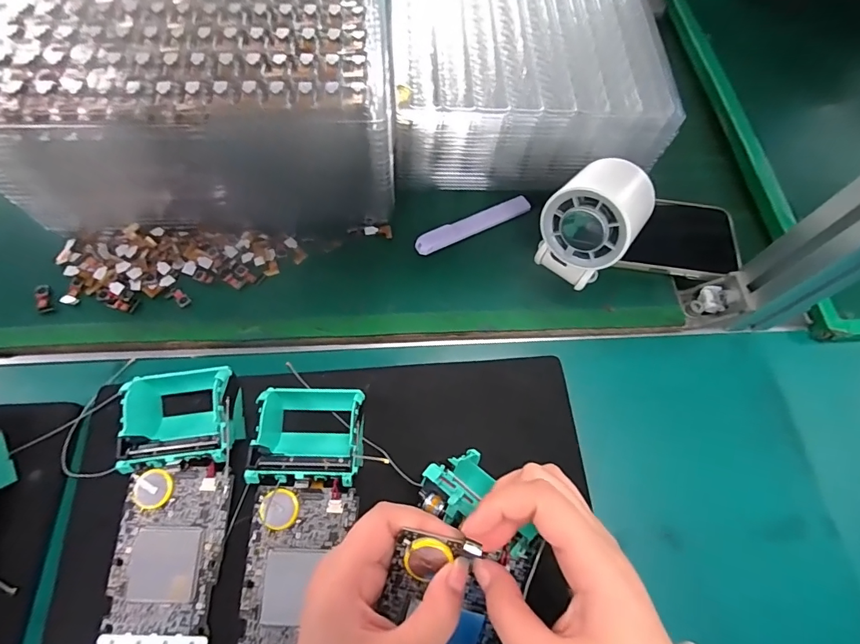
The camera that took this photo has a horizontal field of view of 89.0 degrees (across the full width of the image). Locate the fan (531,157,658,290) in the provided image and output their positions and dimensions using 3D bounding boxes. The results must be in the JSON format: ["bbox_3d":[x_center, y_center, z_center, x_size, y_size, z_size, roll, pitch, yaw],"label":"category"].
[{"bbox_3d":[0.119,-0.071,0.333,0.064,0.100,0.073,34,69,12],"label":"fan"}]

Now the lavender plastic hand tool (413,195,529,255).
[{"bbox_3d":[0.038,-0.083,0.380,0.109,0.009,0.020,-26,70,-13],"label":"lavender plastic hand tool"}]

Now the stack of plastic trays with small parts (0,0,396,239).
[{"bbox_3d":[-0.175,-0.196,0.362,0.285,0.120,0.222,-1,66,-3],"label":"stack of plastic trays with small parts"}]

